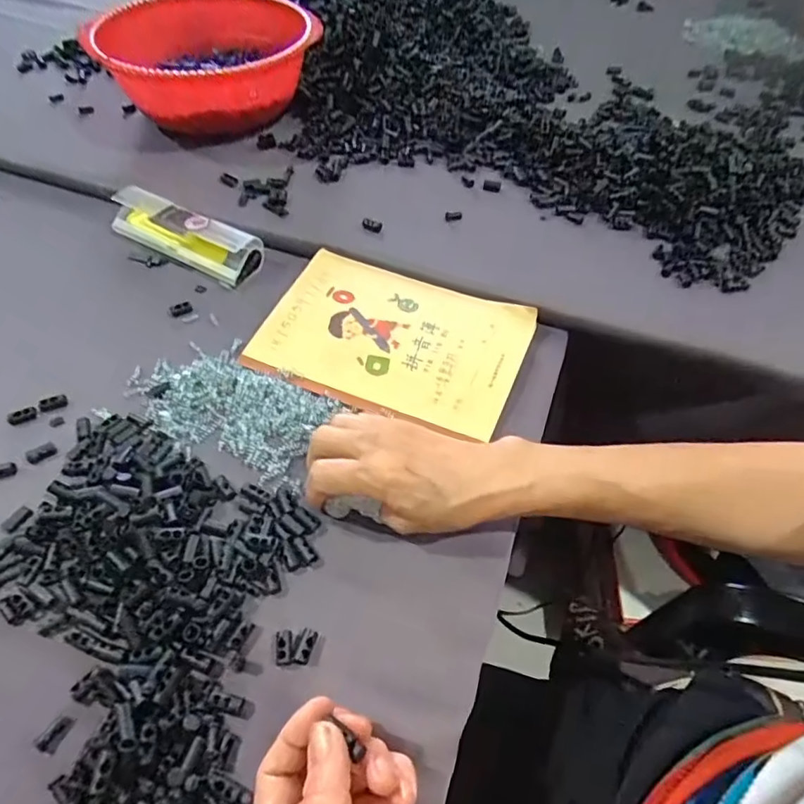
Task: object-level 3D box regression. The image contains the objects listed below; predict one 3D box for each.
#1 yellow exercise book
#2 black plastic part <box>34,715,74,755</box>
[{"bbox_3d":[-0.008,-0.055,0.460,0.208,0.007,0.142,17,56,12],"label":"yellow exercise book"},{"bbox_3d":[-0.182,0.174,0.295,0.007,0.008,0.018,25,58,17],"label":"black plastic part"}]

